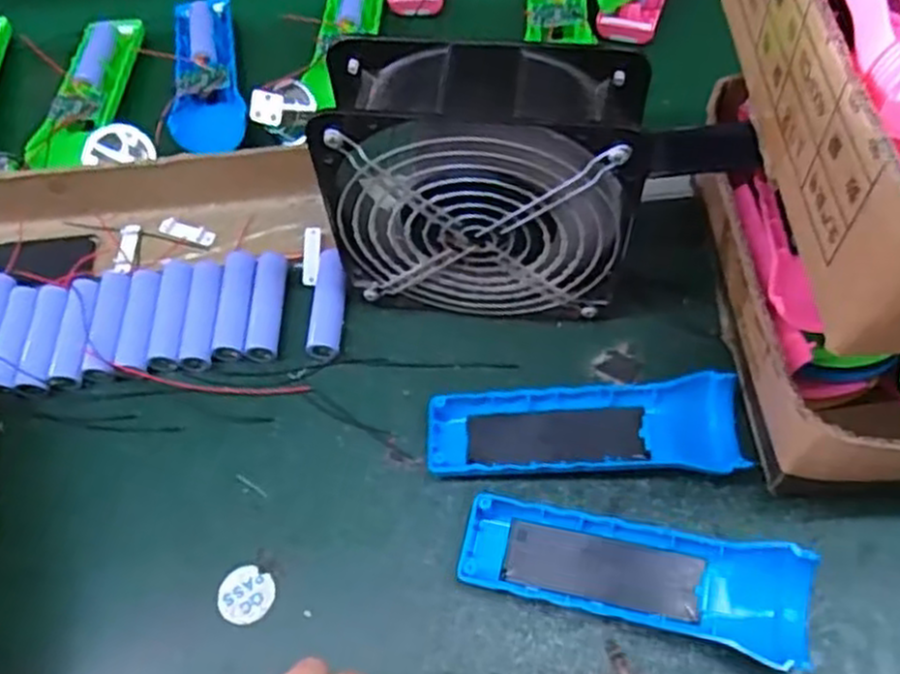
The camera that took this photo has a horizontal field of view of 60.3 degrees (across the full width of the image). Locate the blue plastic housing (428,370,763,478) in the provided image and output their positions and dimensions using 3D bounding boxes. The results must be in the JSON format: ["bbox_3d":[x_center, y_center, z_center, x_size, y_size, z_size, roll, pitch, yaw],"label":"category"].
[{"bbox_3d":[0.068,0.047,0.395,0.155,0.021,0.050,-1,60,5],"label":"blue plastic housing"}]

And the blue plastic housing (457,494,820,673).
[{"bbox_3d":[0.084,0.109,0.354,0.156,0.025,0.048,8,61,10],"label":"blue plastic housing"}]

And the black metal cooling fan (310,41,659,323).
[{"bbox_3d":[0.017,-0.074,0.389,0.143,0.142,0.062,2,60,7],"label":"black metal cooling fan"}]

